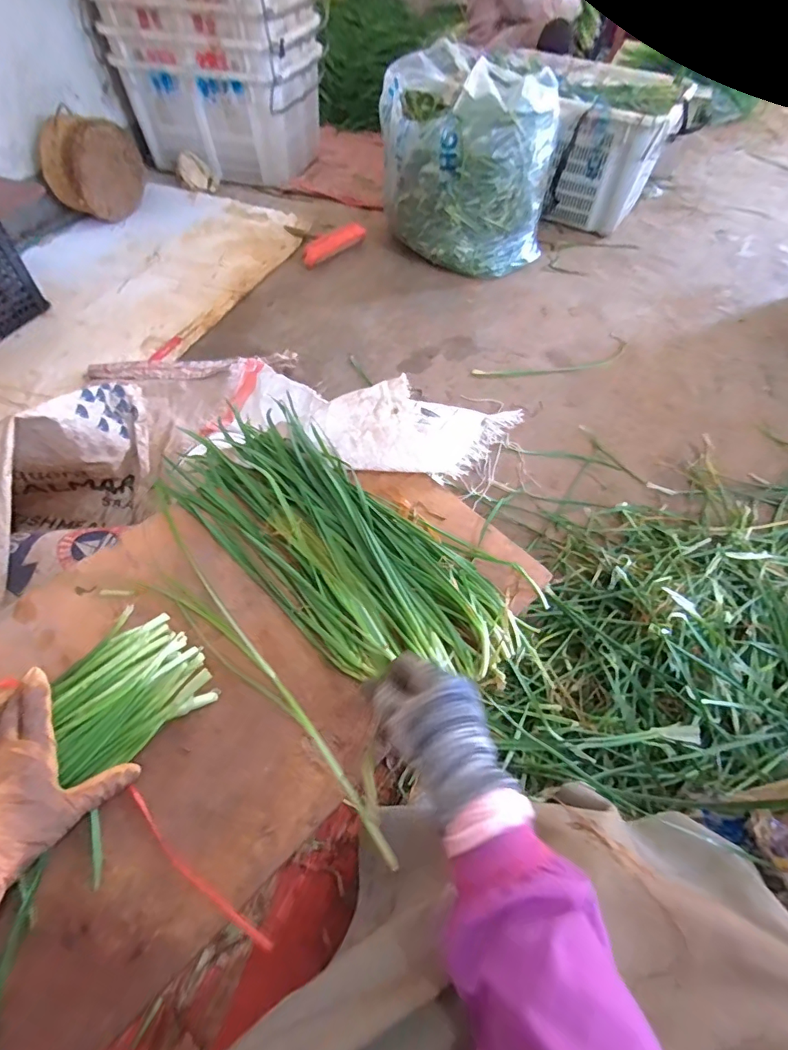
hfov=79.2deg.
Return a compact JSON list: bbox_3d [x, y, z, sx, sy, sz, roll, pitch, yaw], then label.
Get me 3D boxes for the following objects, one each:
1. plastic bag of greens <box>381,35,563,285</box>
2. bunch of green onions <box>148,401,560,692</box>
[{"bbox_3d":[0.235,-1.137,1.501,0.513,0.435,0.502,7,57,4],"label":"plastic bag of greens"},{"bbox_3d":[-0.069,0.016,0.571,0.465,0.039,0.203,34,62,20],"label":"bunch of green onions"}]

